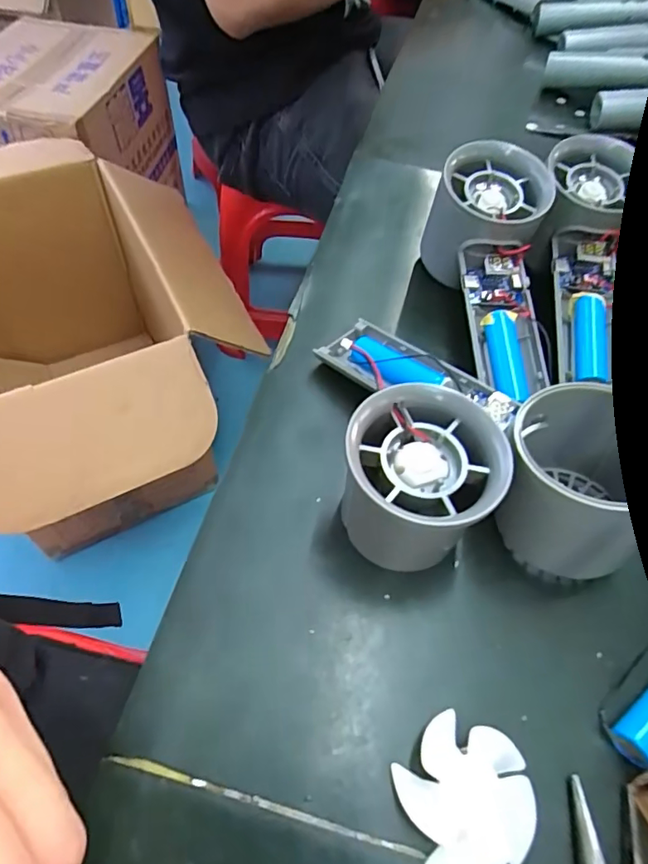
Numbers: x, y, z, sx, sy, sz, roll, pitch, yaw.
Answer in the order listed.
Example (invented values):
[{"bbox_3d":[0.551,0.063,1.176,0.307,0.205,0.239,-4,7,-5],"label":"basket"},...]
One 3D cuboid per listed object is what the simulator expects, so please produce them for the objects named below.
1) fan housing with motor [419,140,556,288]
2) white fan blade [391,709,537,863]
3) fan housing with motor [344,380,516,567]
[{"bbox_3d":[0.085,-0.115,0.280,0.058,0.057,0.050,18,56,8],"label":"fan housing with motor"},{"bbox_3d":[0.044,0.112,0.163,0.039,0.010,0.040,2,55,-3],"label":"white fan blade"},{"bbox_3d":[0.033,0.019,0.201,0.060,0.052,0.054,18,56,8],"label":"fan housing with motor"}]

